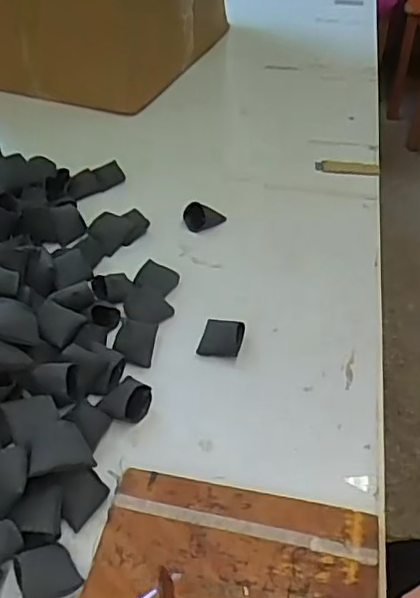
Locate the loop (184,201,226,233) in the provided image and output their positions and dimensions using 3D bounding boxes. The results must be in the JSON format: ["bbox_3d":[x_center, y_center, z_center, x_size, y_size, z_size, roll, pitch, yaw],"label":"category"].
[{"bbox_3d":[-0.006,-0.091,0.659,0.045,0.024,0.023,-19,46,-18],"label":"loop"}]

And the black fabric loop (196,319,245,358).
[{"bbox_3d":[0.010,0.033,0.531,0.036,0.009,0.040,1,49,19],"label":"black fabric loop"}]

